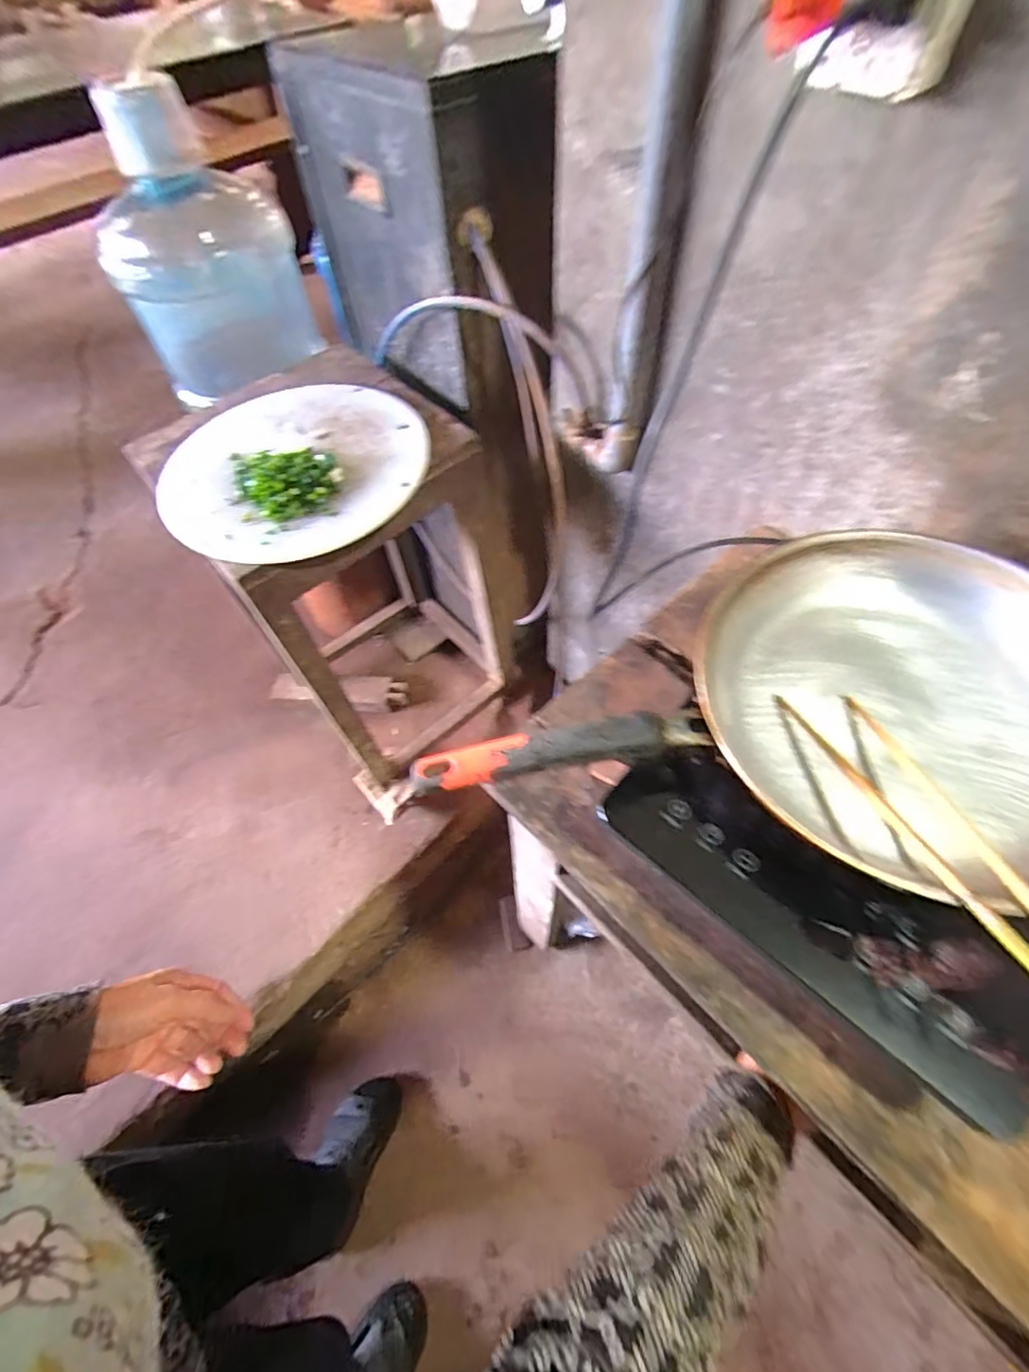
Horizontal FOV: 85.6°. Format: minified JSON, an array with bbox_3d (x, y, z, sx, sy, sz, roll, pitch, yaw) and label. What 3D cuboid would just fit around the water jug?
[{"bbox_3d":[-0.460,-0.629,0.816,0.246,0.332,0.264,-25,56,-15],"label":"water jug"}]

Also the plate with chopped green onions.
[{"bbox_3d":[-0.274,-0.276,0.698,0.326,0.049,0.310,-2,54,2],"label":"plate with chopped green onions"}]

